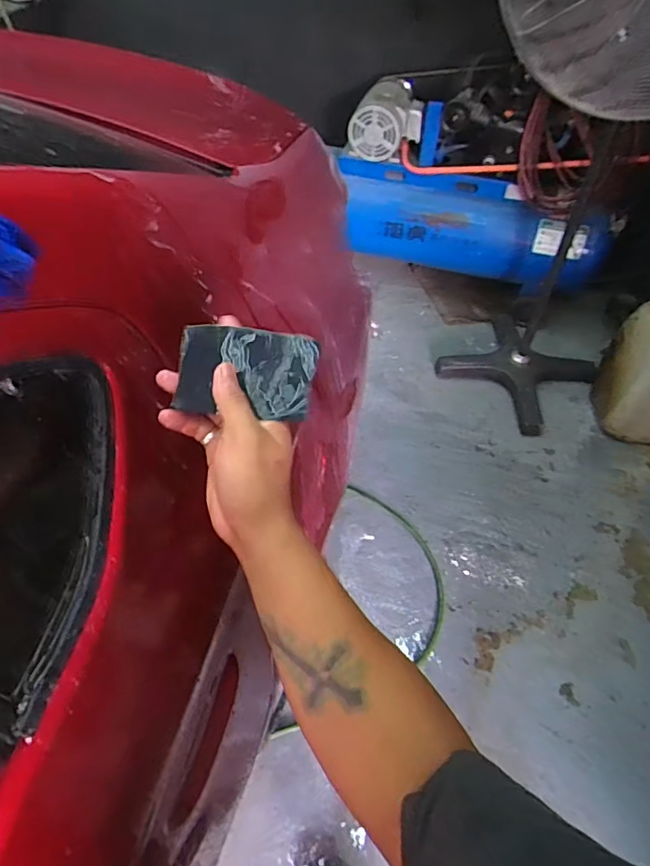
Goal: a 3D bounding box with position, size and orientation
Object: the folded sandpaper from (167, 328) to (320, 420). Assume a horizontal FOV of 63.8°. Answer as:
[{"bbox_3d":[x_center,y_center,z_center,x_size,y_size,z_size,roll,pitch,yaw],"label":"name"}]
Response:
[{"bbox_3d":[-0.062,-0.048,0.409,0.111,0.010,0.068,7,81,15],"label":"folded sandpaper"}]

